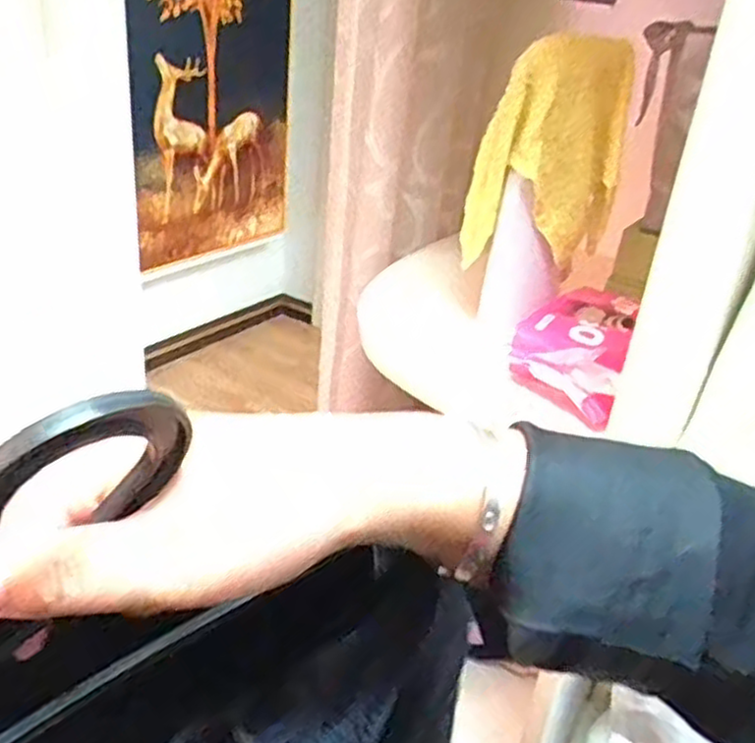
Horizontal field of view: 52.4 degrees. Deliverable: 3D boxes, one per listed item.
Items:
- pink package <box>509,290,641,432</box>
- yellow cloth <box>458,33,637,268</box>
[{"bbox_3d":[0.173,-0.024,0.677,0.096,0.054,0.165,15,29,18],"label":"pink package"},{"bbox_3d":[0.146,-0.186,0.659,0.125,0.182,0.049,10,27,8],"label":"yellow cloth"}]

